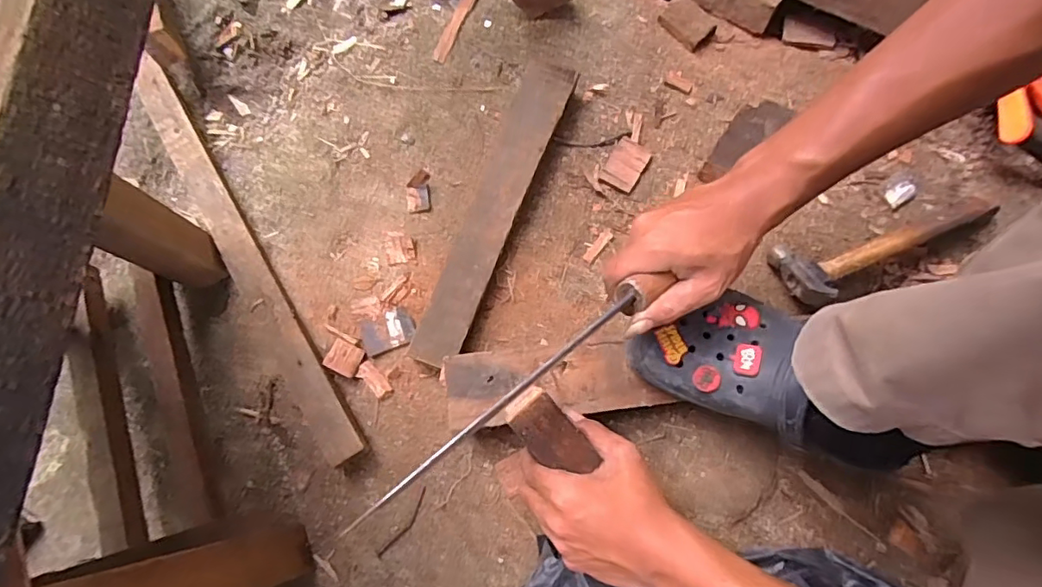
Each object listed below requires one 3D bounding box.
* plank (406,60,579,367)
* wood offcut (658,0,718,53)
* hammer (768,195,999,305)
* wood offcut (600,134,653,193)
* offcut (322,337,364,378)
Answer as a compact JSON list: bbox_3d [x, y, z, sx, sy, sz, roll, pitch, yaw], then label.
[{"bbox_3d":[-0.026,-0.083,0.556,0.048,0.044,0.325,22,77,4],"label":"plank"},{"bbox_3d":[0.193,-0.317,0.643,0.061,0.014,0.046,43,79,10],"label":"wood offcut"},{"bbox_3d":[0.378,-0.052,0.553,0.246,0.051,0.070,-19,76,-5],"label":"hammer"},{"bbox_3d":[0.114,-0.140,0.597,0.038,0.010,0.056,30,77,7],"label":"wood offcut"},{"bbox_3d":[-0.173,0.063,0.537,0.032,0.009,0.030,26,77,6],"label":"offcut"}]

